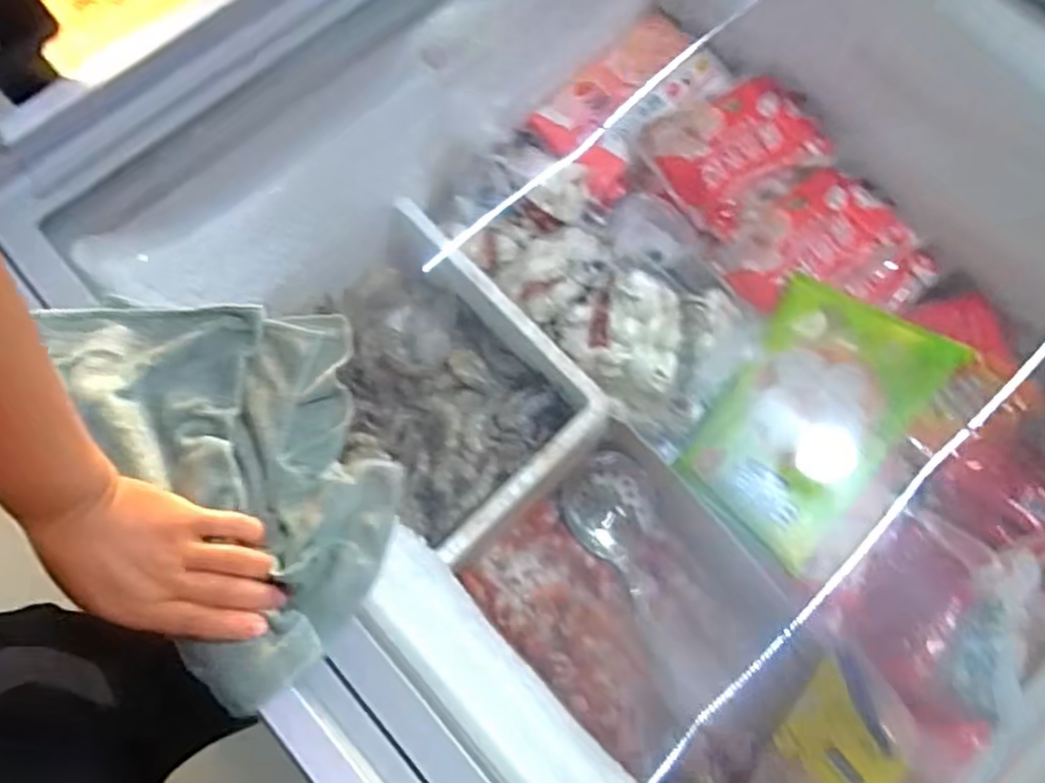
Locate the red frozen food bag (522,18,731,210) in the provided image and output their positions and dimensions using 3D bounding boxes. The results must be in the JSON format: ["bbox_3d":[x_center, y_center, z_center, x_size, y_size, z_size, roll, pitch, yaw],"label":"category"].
[{"bbox_3d":[0.155,-0.395,0.996,0.246,0.069,0.146,-44,79,-11],"label":"red frozen food bag"}]

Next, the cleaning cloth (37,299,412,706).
[{"bbox_3d":[-0.191,0.043,0.504,0.171,0.041,0.299,-28,76,-8],"label":"cleaning cloth"}]

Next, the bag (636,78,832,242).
[{"bbox_3d":[0.275,-0.320,0.929,0.215,0.045,0.181,-37,78,-10],"label":"bag"}]

